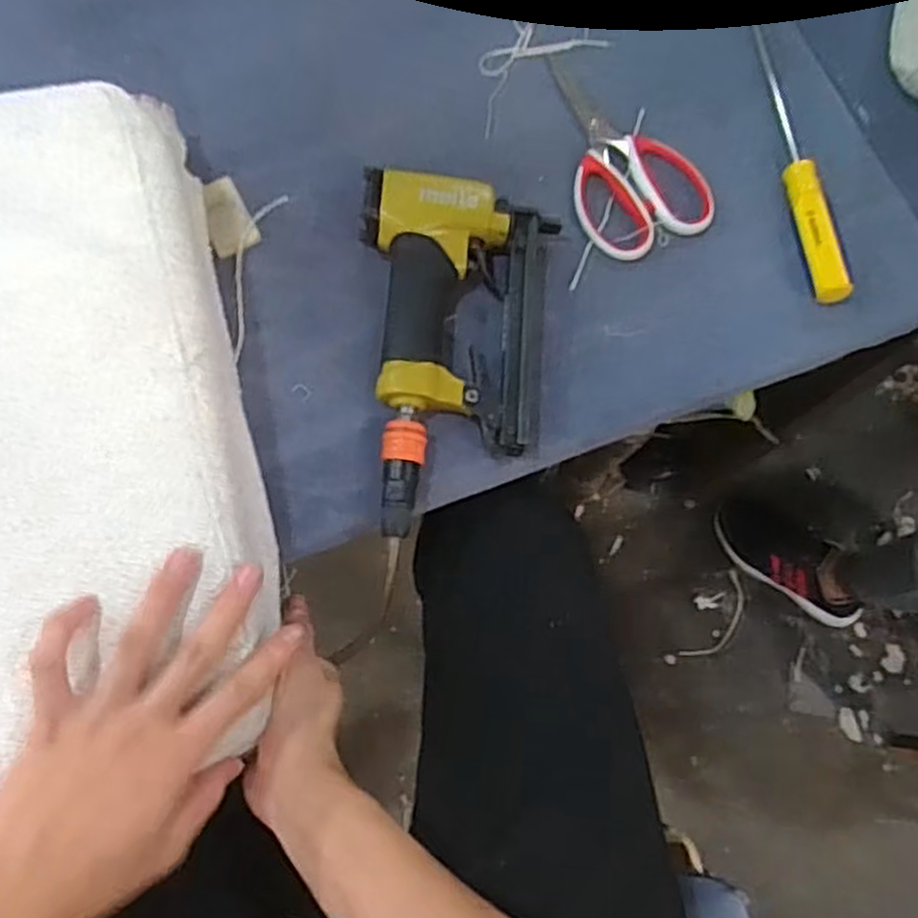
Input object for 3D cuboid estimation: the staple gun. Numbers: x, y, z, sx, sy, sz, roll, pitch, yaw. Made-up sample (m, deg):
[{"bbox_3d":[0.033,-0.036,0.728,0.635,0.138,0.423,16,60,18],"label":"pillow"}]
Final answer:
[{"bbox_3d":[0.004,-0.077,0.533,0.134,0.048,0.252,-2,74,-4],"label":"staple gun"}]

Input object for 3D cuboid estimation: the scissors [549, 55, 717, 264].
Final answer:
[{"bbox_3d":[0.116,-0.244,0.600,0.098,0.008,0.190,-26,77,-10],"label":"scissors"}]

